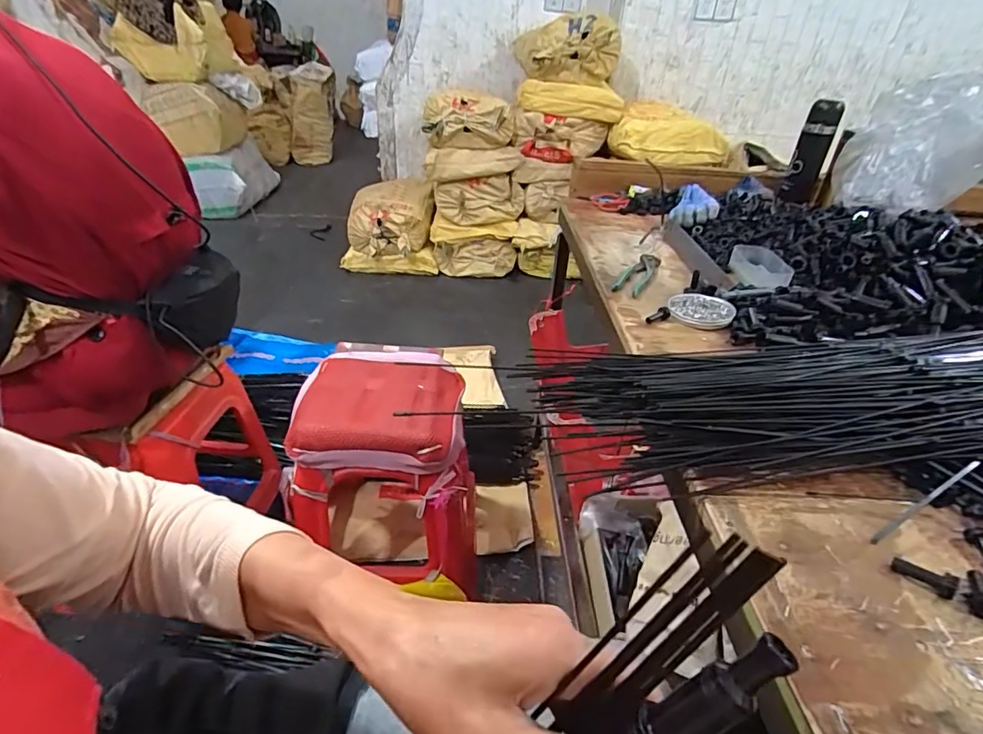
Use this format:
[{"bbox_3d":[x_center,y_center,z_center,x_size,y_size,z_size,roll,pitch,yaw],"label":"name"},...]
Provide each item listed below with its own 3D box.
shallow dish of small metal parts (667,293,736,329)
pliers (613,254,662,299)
[{"bbox_3d":[0.300,-0.082,0.732,0.087,0.017,0.087,2,34,-2],"label":"shallow dish of small metal parts"},{"bbox_3d":[0.241,-0.153,0.828,0.043,0.014,0.155,20,38,23],"label":"pliers"}]

